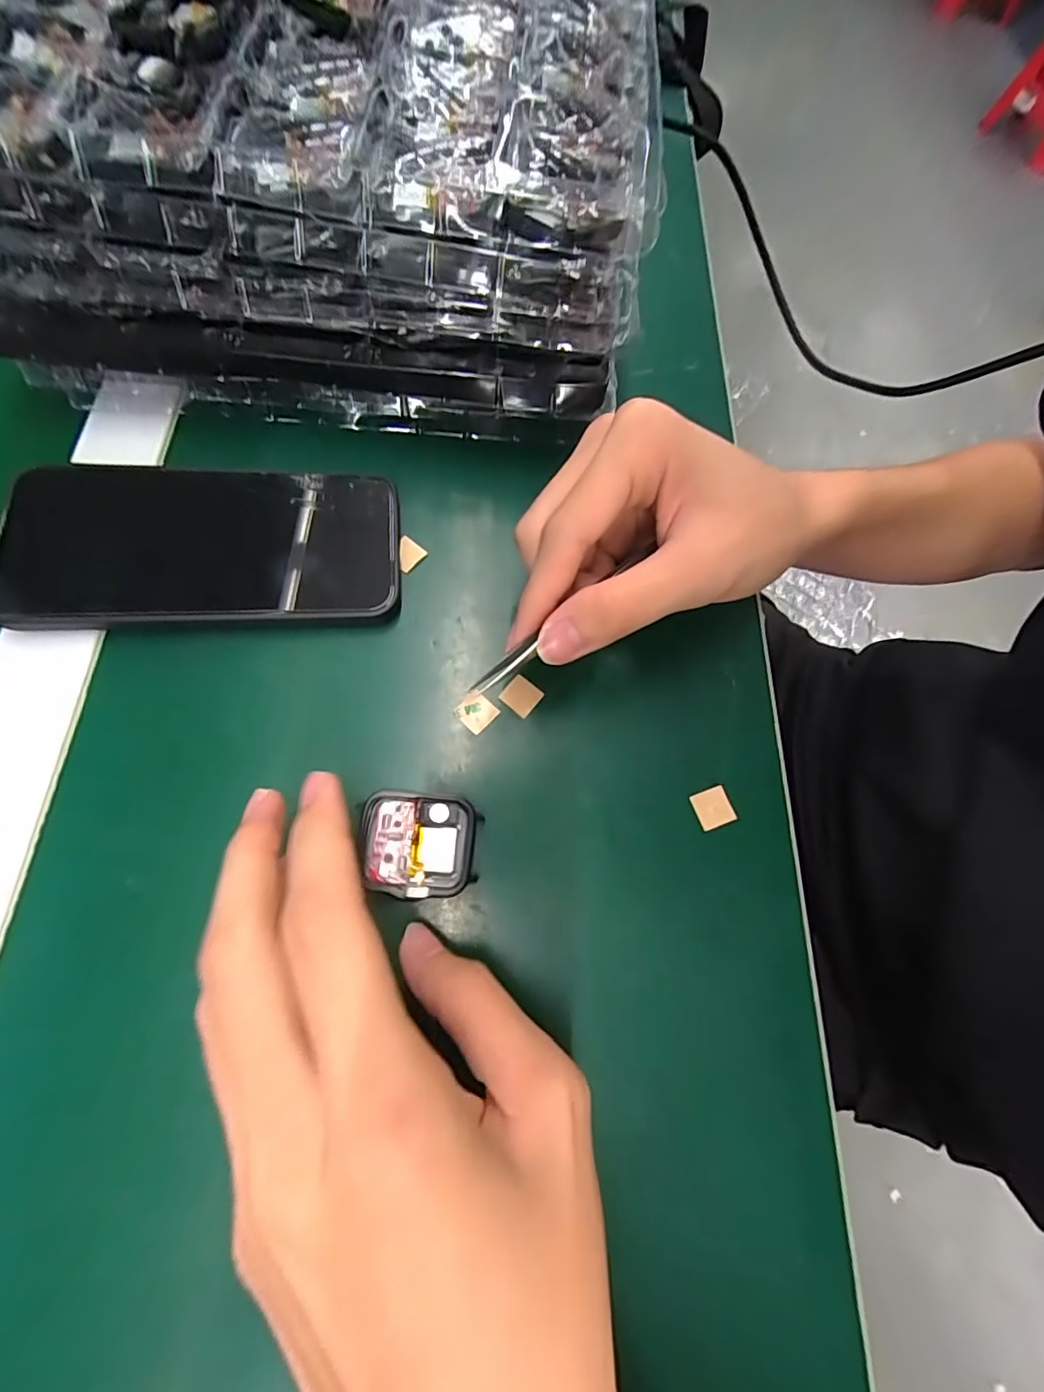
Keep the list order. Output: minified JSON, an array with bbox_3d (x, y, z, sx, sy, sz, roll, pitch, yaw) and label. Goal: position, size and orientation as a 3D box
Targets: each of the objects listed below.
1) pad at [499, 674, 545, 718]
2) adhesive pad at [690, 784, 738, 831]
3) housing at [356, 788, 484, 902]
[{"bbox_3d":[0.000,0.000,0.226,0.015,0.004,0.015,36,72,8],"label":"pad"},{"bbox_3d":[0.082,0.048,0.217,0.015,0.004,0.015,-18,73,-10],"label":"adhesive pad"},{"bbox_3d":[-0.040,0.056,0.194,0.044,0.007,0.038,5,71,-3],"label":"housing"}]

